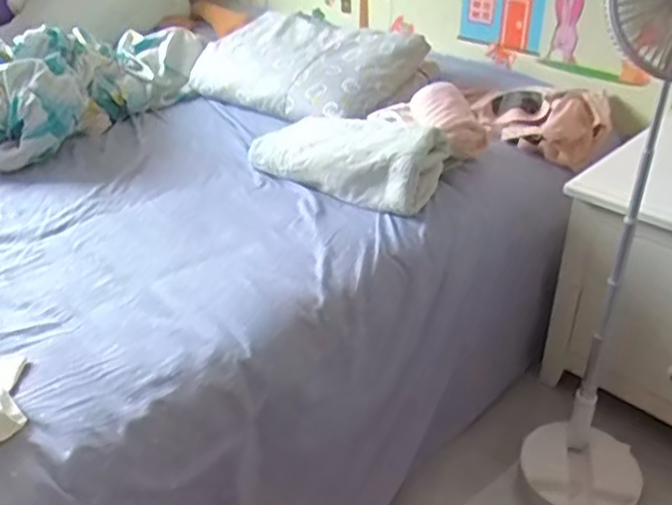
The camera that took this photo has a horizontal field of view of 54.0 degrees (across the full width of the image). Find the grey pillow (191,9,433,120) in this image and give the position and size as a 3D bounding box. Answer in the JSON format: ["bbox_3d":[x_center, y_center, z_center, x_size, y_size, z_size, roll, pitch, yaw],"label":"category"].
[{"bbox_3d":[-0.086,-0.410,1.503,0.482,0.144,0.308,23,41,33],"label":"grey pillow"}]

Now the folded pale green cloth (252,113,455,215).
[{"bbox_3d":[0.020,-0.191,1.204,0.332,0.118,0.176,19,40,29],"label":"folded pale green cloth"}]

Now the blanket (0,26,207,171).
[{"bbox_3d":[-0.581,-0.403,1.478,0.315,0.206,0.730,10,36,18],"label":"blanket"}]

